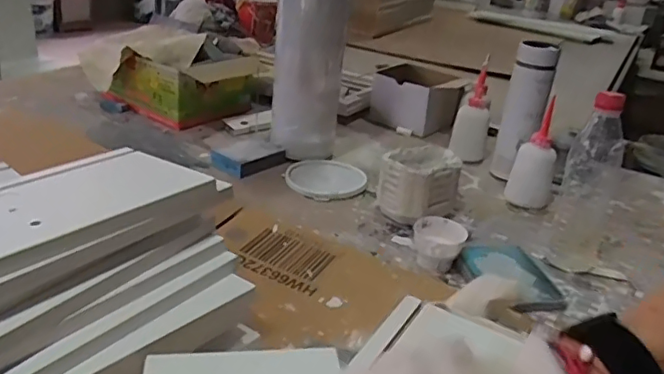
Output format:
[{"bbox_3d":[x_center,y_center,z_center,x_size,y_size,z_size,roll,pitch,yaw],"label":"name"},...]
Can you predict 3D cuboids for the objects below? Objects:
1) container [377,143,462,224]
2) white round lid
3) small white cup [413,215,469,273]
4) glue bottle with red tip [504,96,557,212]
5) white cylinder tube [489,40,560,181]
[{"bbox_3d":[0.124,-0.003,0.817,0.108,0.084,0.104,11,26,9],"label":"container"},{"bbox_3d":[-0.007,-0.016,0.901,0.132,0.011,0.132,5,26,-3],"label":"white round lid"},{"bbox_3d":[0.131,0.069,0.713,0.066,0.041,0.075,11,26,9],"label":"small white cup"},{"bbox_3d":[0.310,-0.041,0.867,0.063,0.135,0.064,15,27,18],"label":"glue bottle with red tip"},{"bbox_3d":[0.306,-0.114,0.919,0.061,0.224,0.062,13,27,13],"label":"white cylinder tube"}]

